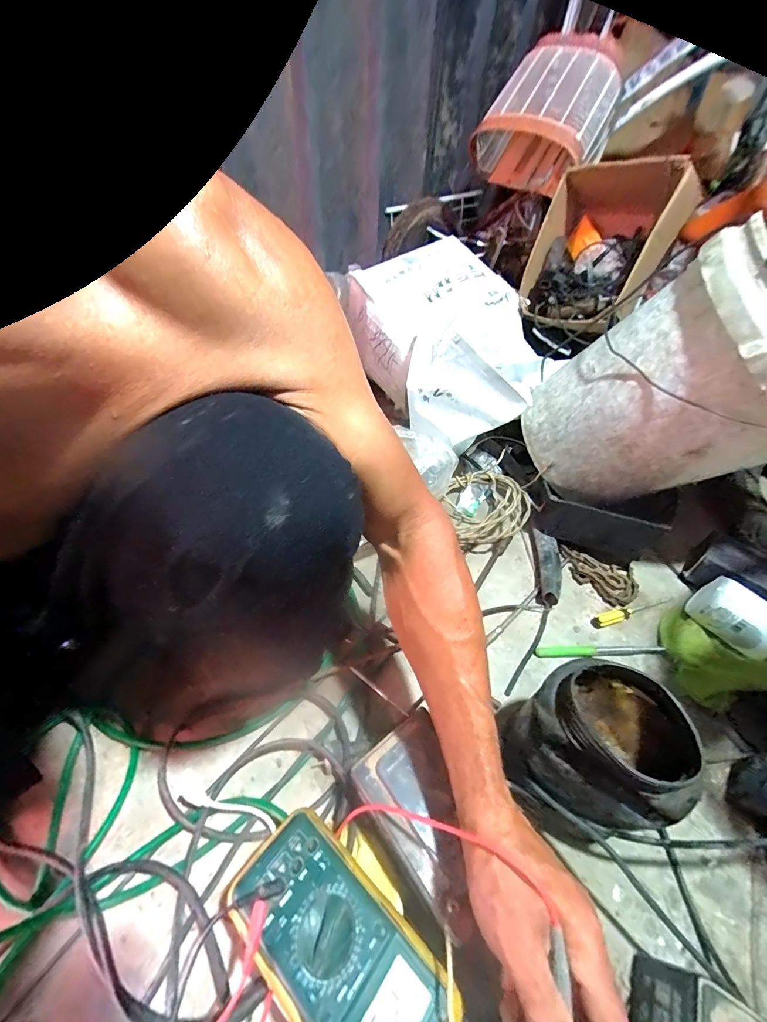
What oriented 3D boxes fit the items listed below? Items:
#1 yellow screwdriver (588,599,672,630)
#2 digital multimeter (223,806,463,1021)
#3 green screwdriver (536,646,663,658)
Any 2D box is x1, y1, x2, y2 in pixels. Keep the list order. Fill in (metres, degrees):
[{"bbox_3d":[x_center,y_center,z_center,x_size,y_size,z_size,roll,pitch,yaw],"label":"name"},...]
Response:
[{"bbox_3d":[0.400,0.162,0.609,0.147,0.016,0.016,-10,47,-14],"label":"yellow screwdriver"},{"bbox_3d":[-0.039,0.343,0.299,0.182,0.038,0.092,33,52,25],"label":"digital multimeter"},{"bbox_3d":[0.317,0.206,0.564,0.185,0.021,0.016,0,46,-5],"label":"green screwdriver"}]

